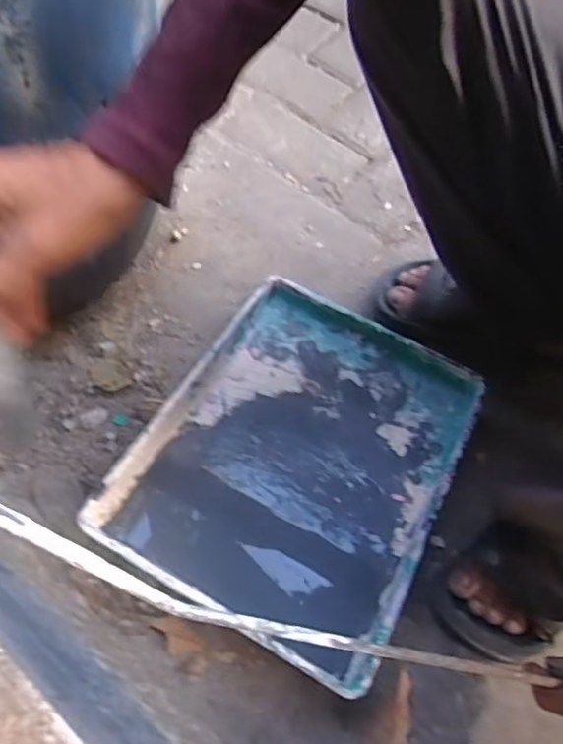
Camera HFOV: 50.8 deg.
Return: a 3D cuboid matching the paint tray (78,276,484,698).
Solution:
[{"bbox_3d":[0.023,0.073,0.590,0.273,0.064,0.346,27,63,11],"label":"paint tray"}]

